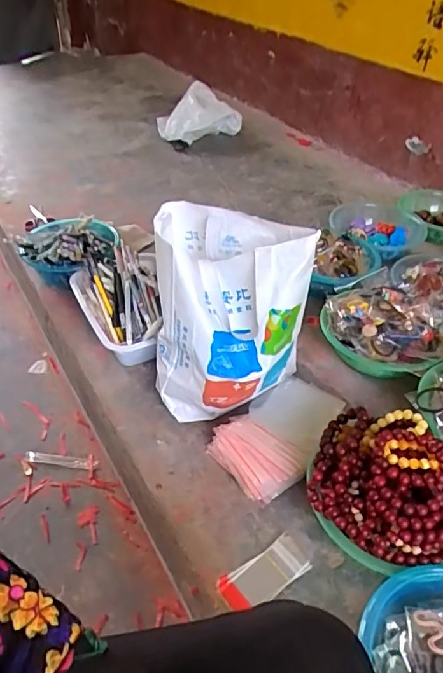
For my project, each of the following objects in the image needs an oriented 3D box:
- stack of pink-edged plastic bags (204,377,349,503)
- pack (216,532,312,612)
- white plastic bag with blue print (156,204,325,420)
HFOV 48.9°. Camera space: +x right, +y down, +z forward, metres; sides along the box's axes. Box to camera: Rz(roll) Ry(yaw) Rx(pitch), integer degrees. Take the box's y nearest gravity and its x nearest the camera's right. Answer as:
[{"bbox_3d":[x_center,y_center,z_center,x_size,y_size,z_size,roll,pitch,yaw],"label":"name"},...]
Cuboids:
[{"bbox_3d":[0.096,0.155,0.791,0.149,0.066,0.229,33,49,29],"label":"stack of pink-edged plastic bags"},{"bbox_3d":[0.057,0.317,0.647,0.118,0.008,0.057,-22,48,-26],"label":"pack"},{"bbox_3d":[0.008,-0.021,0.793,0.235,0.314,0.182,9,42,6],"label":"white plastic bag with blue print"}]

